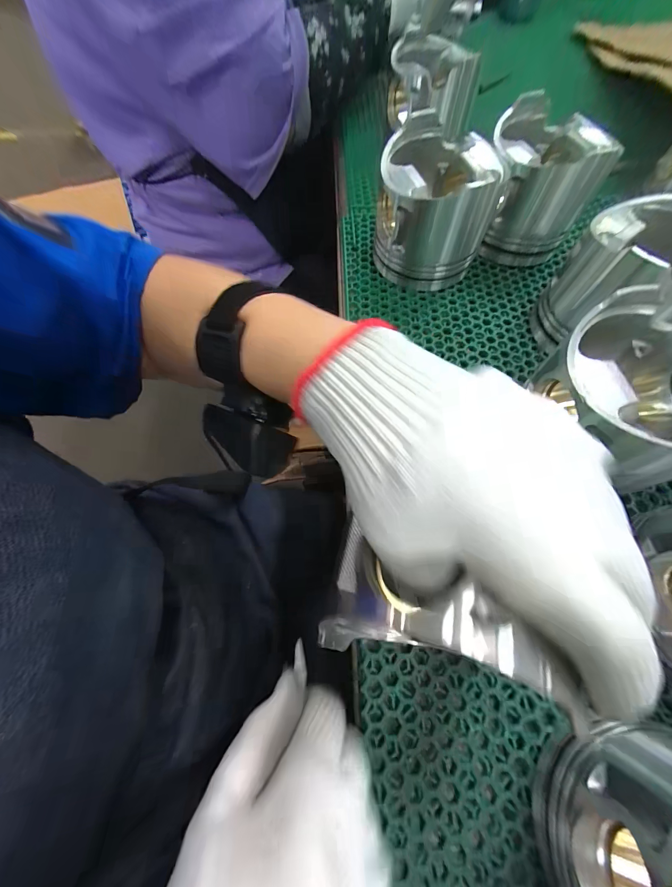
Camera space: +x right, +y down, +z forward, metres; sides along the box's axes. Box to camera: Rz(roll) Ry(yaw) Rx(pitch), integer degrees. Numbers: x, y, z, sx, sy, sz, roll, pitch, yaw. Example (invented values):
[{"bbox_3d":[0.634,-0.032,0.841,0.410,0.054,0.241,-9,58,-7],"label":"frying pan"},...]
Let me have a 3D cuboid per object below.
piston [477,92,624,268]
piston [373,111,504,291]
[{"bbox_3d":[0.204,-0.270,0.326,0.101,0.103,0.103,14,67,7],"label":"piston"},{"bbox_3d":[0.098,-0.242,0.316,0.103,0.100,0.110,11,66,6],"label":"piston"}]

